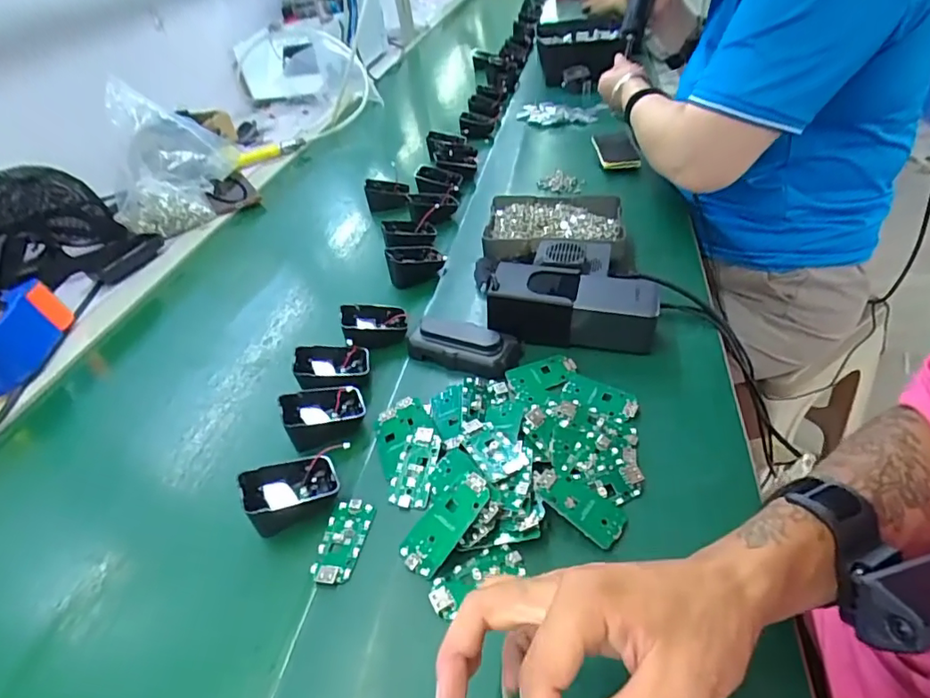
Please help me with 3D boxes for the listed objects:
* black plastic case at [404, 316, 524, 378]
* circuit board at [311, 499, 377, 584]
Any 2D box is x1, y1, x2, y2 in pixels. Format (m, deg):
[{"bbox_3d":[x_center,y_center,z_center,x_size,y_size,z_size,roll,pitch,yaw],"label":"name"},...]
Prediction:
[{"bbox_3d":[0.000,-0.008,0.516,0.108,0.026,0.051,11,43,20],"label":"black plastic case"},{"bbox_3d":[-0.088,0.137,0.381,0.032,0.006,0.062,4,41,12],"label":"circuit board"}]

